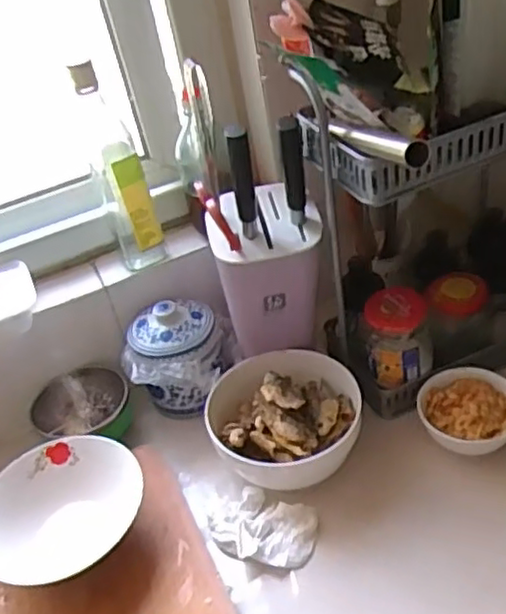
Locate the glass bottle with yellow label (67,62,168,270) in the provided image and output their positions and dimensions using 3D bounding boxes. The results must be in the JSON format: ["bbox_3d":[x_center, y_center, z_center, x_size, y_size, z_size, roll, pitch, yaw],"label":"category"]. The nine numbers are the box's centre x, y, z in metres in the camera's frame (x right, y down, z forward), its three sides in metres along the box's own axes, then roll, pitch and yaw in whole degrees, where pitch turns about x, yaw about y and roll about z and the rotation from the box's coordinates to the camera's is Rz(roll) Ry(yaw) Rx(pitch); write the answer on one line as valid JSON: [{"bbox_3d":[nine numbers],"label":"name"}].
[{"bbox_3d":[-0.152,-0.131,0.817,0.059,0.175,0.054,-17,39,-7],"label":"glass bottle with yellow label"}]

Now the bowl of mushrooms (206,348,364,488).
[{"bbox_3d":[0.042,0.123,0.777,0.170,0.076,0.181,-7,39,6],"label":"bowl of mushrooms"}]

